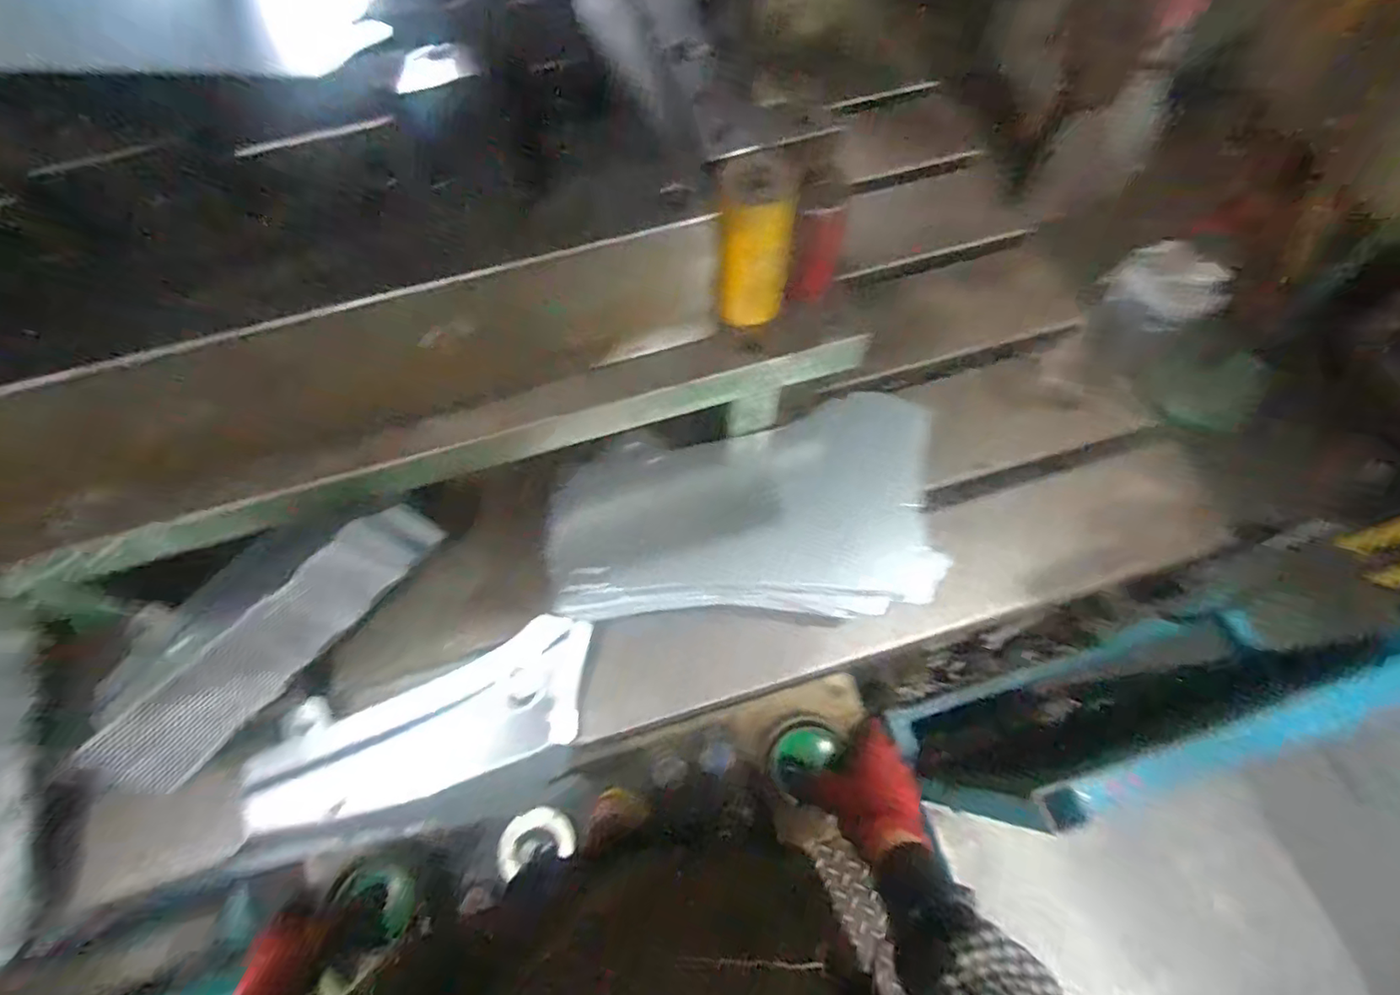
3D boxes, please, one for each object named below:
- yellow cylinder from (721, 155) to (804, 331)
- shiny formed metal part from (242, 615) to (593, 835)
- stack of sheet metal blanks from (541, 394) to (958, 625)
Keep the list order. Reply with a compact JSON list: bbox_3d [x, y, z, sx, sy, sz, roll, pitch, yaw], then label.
[{"bbox_3d":[0.040,-0.179,0.426,0.051,0.109,0.052,2,68,3],"label":"yellow cylinder"},{"bbox_3d":[-0.245,0.204,0.528,0.309,0.032,0.102,-18,68,-5],"label":"shiny formed metal part"},{"bbox_3d":[0.032,0.013,0.561,0.344,0.037,0.166,-6,76,-1],"label":"stack of sheet metal blanks"}]

